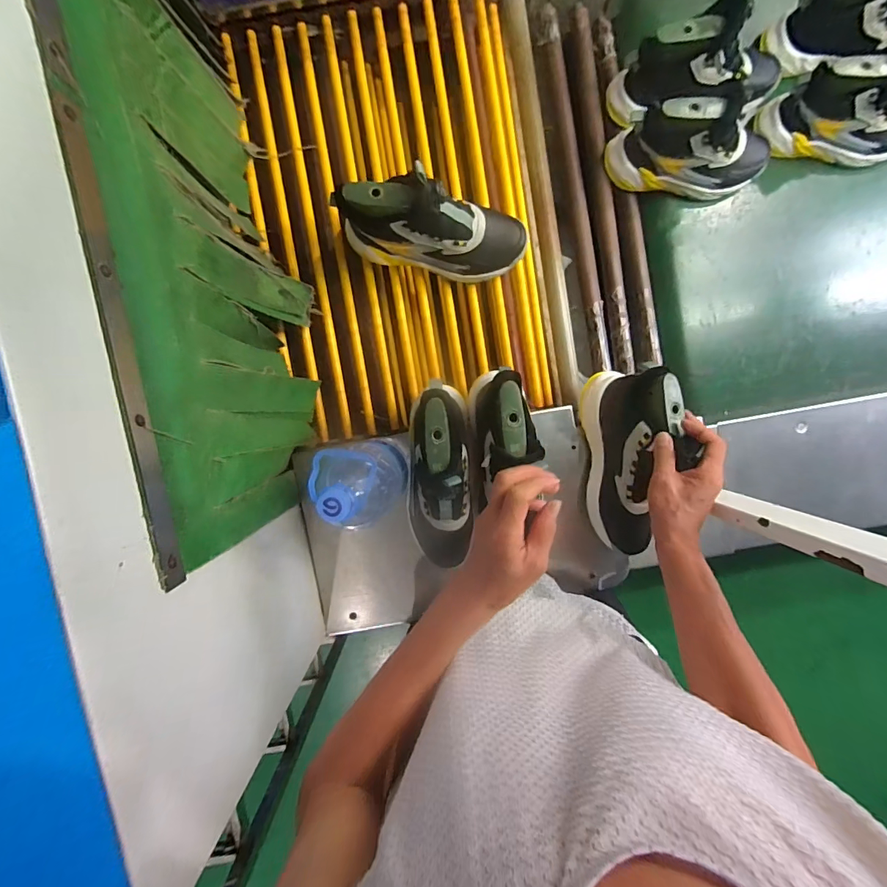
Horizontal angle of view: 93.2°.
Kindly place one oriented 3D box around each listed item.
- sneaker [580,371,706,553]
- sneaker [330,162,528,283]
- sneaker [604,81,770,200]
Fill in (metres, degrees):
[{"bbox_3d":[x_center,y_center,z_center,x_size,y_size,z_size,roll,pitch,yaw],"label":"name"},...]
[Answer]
[{"bbox_3d":[0.268,0.021,0.574,0.091,0.163,0.247,-1,94,-26],"label":"sneaker"},{"bbox_3d":[-0.013,-0.295,0.581,0.256,0.159,0.086,9,96,-1],"label":"sneaker"},{"bbox_3d":[0.409,-0.458,0.653,0.270,0.133,0.087,-3,96,0],"label":"sneaker"}]

